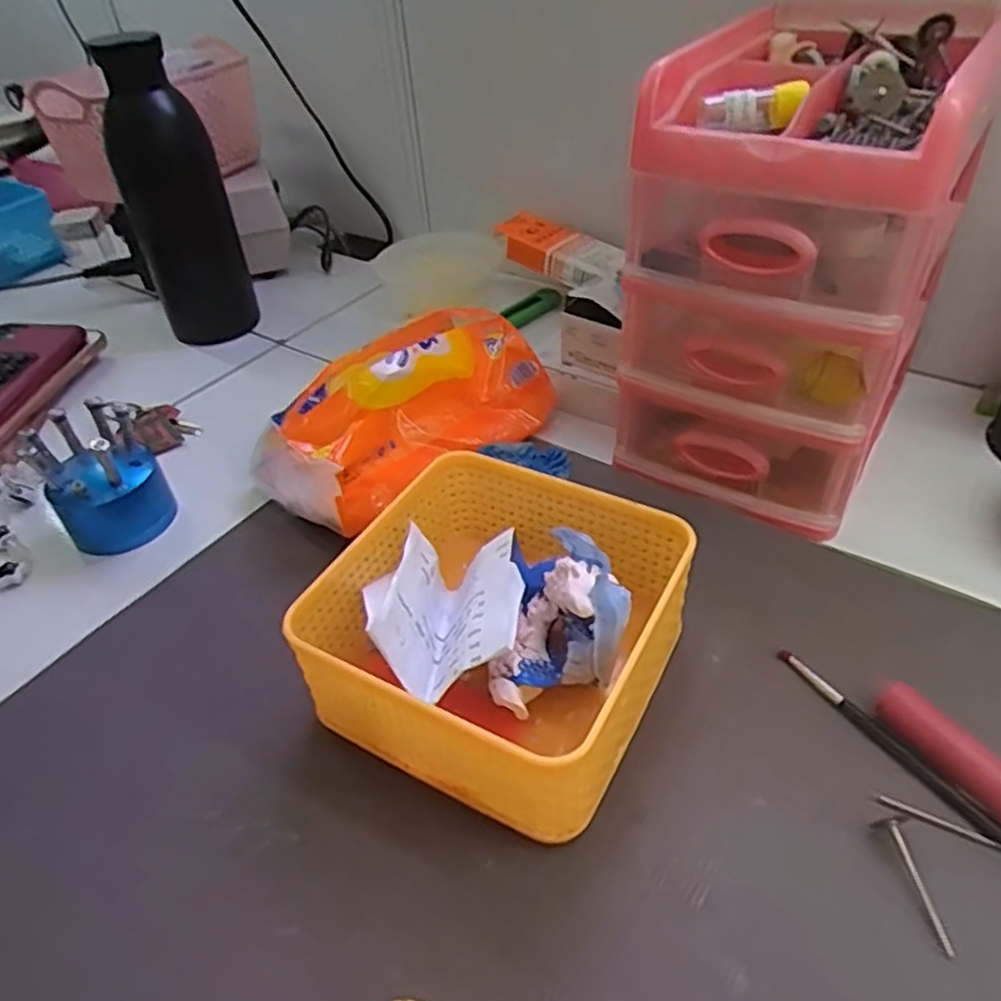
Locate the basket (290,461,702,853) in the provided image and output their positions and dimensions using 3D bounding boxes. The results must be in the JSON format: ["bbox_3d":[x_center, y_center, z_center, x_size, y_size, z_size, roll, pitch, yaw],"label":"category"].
[{"bbox_3d":[0.001,0.053,0.319,0.130,0.066,0.137,17,46,23],"label":"basket"}]

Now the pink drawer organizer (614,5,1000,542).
[{"bbox_3d":[0.155,-0.121,0.398,0.128,0.205,0.159,21,48,26],"label":"pink drawer organizer"}]

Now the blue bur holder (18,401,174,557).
[{"bbox_3d":[-0.224,-0.014,0.418,0.056,0.073,0.053,-29,47,-25],"label":"blue bur holder"}]

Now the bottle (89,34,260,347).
[{"bbox_3d":[-0.241,-0.219,0.558,0.069,0.213,0.060,-21,43,-18],"label":"bottle"}]

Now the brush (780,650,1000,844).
[{"bbox_3d":[0.175,0.114,0.279,0.007,0.004,0.169,-25,46,-21],"label":"brush"}]

